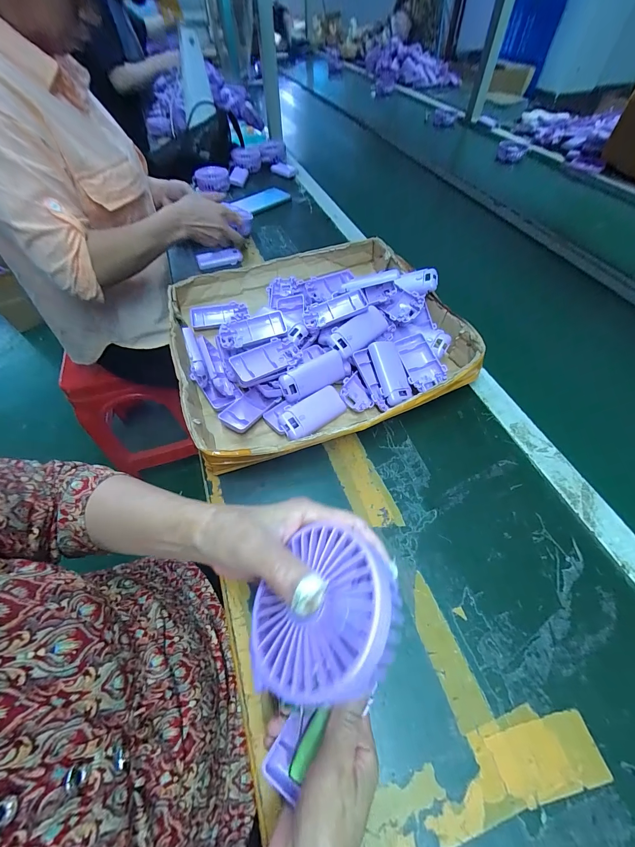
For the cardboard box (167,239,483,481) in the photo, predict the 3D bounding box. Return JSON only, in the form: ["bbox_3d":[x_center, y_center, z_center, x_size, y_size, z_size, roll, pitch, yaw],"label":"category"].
[{"bbox_3d":[-0.008,-0.148,0.494,0.402,0.078,0.395,-16,57,-12],"label":"cardboard box"}]

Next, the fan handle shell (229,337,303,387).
[{"bbox_3d":[-0.066,-0.085,0.426,0.095,0.017,0.048,-27,60,-17],"label":"fan handle shell"}]

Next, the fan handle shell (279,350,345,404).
[{"bbox_3d":[-0.005,-0.064,0.437,0.096,0.043,0.013,-25,24,-20],"label":"fan handle shell"}]

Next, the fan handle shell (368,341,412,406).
[{"bbox_3d":[0.099,-0.070,0.441,0.037,0.012,0.090,-13,76,-10],"label":"fan handle shell"}]

